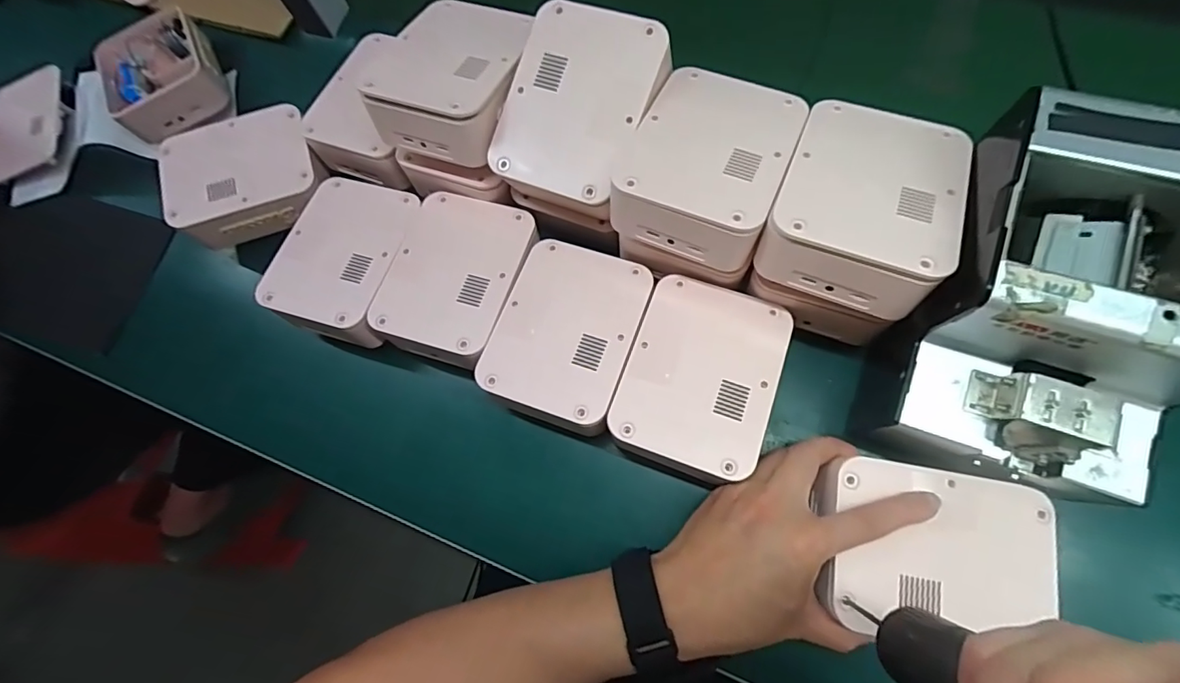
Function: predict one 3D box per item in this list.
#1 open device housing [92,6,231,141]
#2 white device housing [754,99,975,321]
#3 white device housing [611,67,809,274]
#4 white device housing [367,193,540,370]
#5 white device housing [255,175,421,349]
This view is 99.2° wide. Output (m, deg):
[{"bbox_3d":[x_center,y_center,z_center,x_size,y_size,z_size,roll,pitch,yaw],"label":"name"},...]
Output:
[{"bbox_3d":[-0.429,-0.268,0.505,0.102,0.040,0.122,-35,71,-4],"label":"open device housing"},{"bbox_3d":[0.168,-0.088,0.308,0.097,0.041,0.126,21,70,12],"label":"white device housing"},{"bbox_3d":[0.079,-0.120,0.334,0.096,0.039,0.124,22,70,12],"label":"white device housing"},{"bbox_3d":[-0.103,-0.048,0.403,0.101,0.046,0.132,17,72,12],"label":"white device housing"},{"bbox_3d":[-0.202,-0.068,0.417,0.103,0.042,0.135,12,71,11],"label":"white device housing"}]

